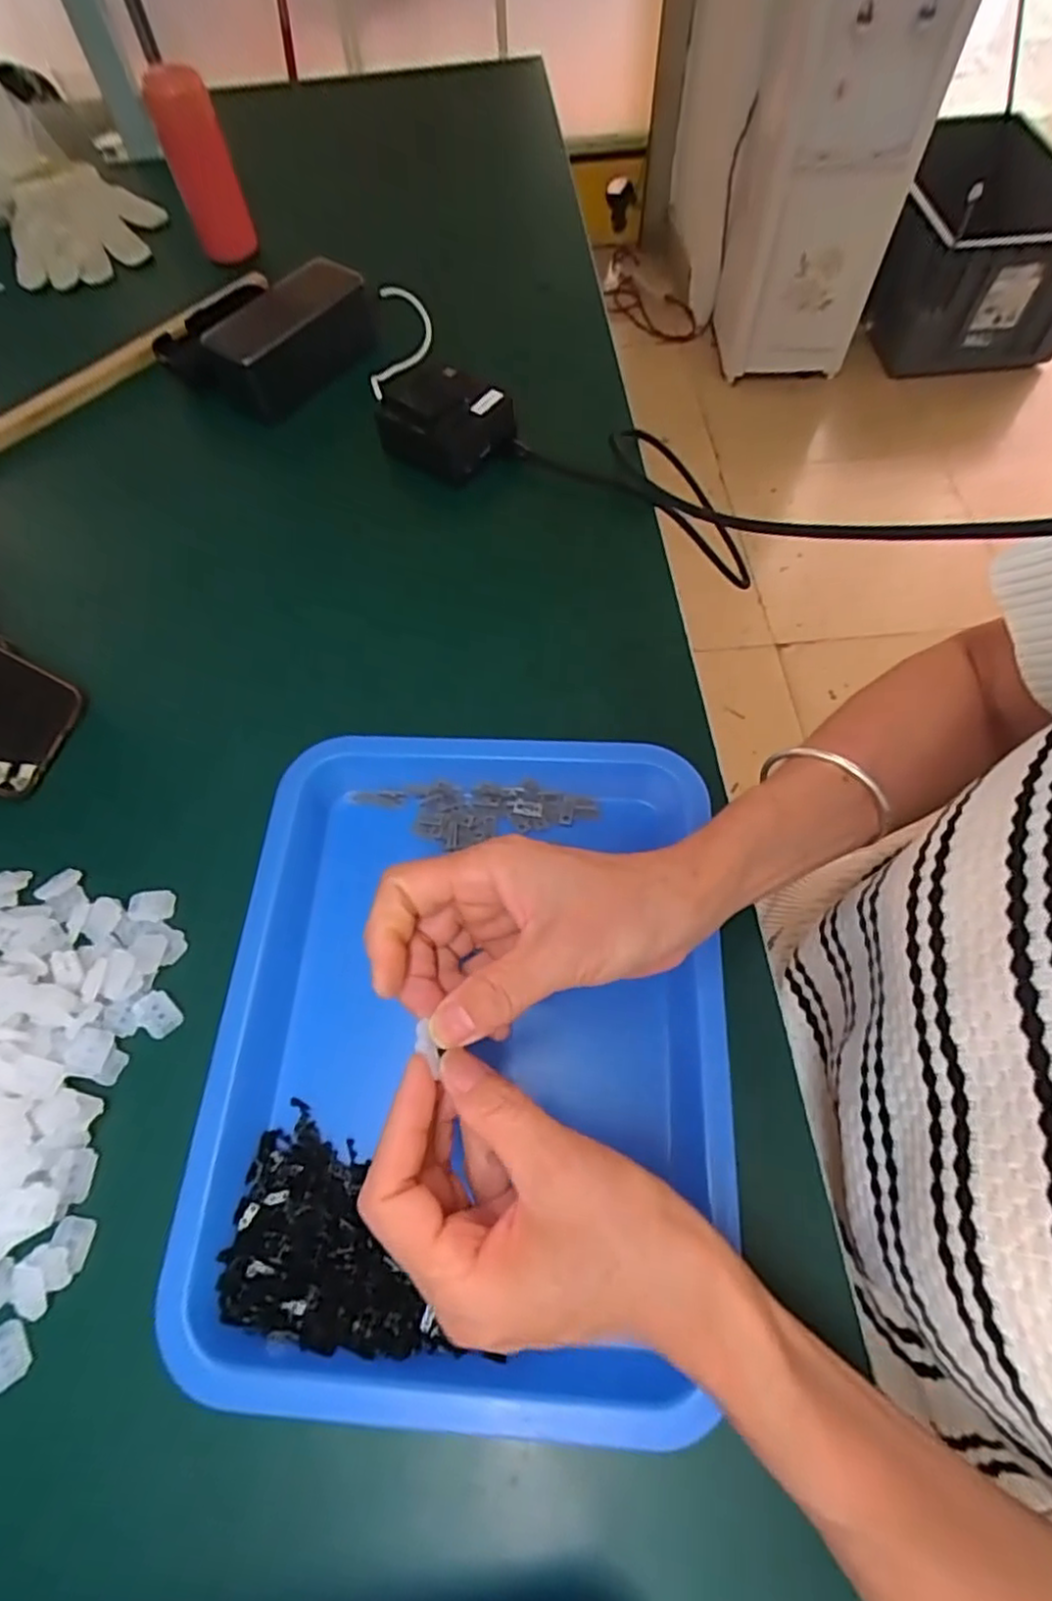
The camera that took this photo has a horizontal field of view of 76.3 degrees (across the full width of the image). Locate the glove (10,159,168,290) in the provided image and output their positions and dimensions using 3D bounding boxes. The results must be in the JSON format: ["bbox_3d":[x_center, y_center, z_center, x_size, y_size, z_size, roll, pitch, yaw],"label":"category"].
[{"bbox_3d":[-0.437,-0.580,0.668,0.139,0.021,0.220,-18,65,-7],"label":"glove"}]

